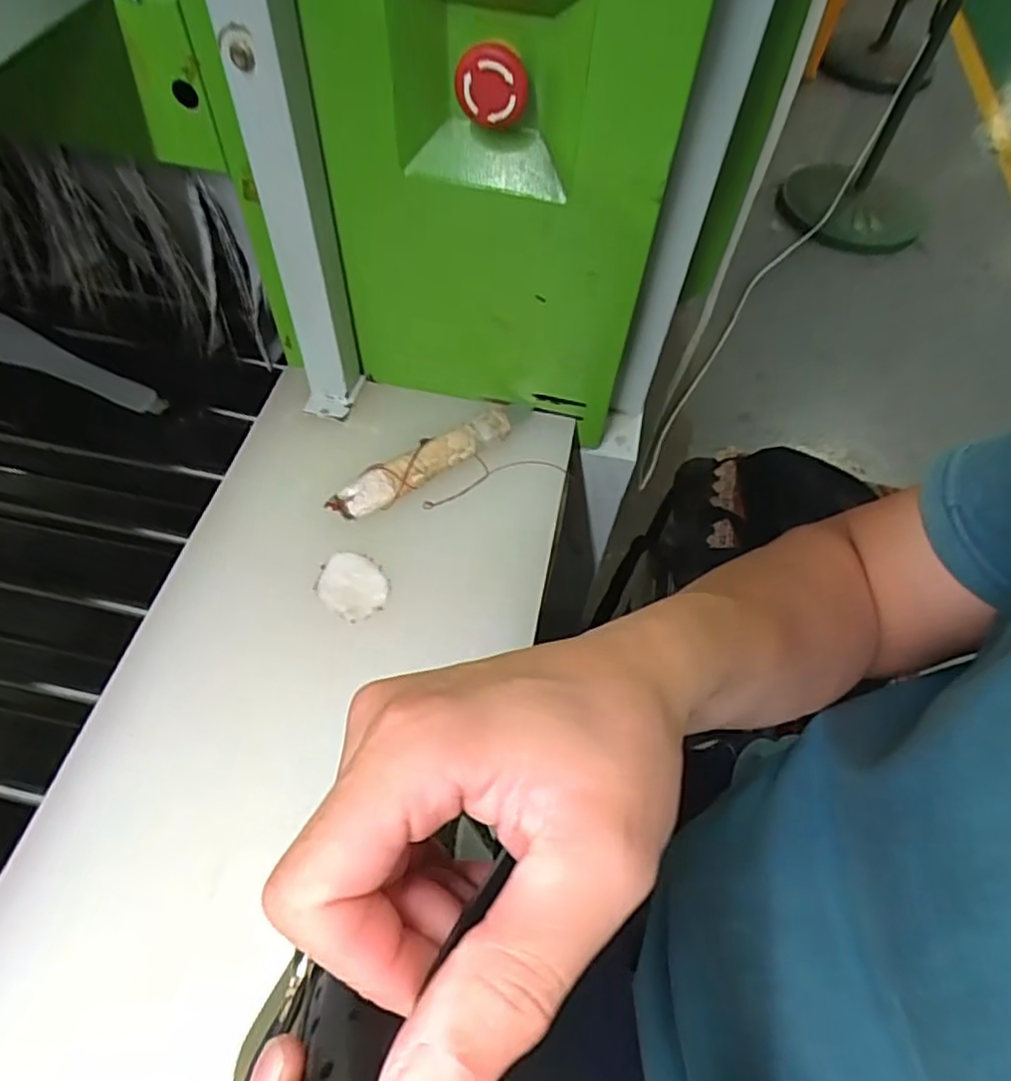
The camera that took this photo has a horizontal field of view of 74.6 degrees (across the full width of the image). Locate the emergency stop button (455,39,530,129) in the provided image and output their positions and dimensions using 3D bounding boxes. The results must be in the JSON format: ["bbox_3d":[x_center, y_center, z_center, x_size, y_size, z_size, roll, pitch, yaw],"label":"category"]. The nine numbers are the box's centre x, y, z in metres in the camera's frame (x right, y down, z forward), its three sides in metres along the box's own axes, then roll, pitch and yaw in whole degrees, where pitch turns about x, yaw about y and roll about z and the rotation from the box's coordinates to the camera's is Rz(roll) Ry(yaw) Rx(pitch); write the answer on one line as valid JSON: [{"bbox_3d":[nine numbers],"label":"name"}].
[{"bbox_3d":[-0.007,-0.234,0.344,0.037,0.040,0.020,2,57,-2],"label":"emergency stop button"}]

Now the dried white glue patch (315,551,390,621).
[{"bbox_3d":[-0.098,0.028,0.428,0.047,0.005,0.041,36,62,18],"label":"dried white glue patch"}]

